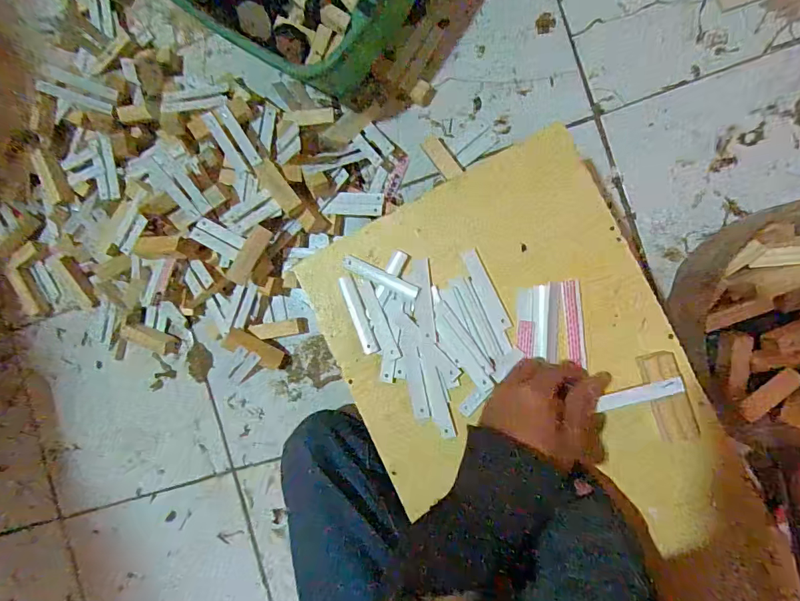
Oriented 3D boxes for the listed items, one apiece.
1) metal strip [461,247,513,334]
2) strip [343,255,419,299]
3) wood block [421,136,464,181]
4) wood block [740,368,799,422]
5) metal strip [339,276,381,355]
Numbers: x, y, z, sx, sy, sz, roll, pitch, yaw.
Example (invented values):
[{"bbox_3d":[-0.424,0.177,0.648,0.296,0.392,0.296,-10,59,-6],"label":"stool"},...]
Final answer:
[{"bbox_3d":[0.084,-0.010,0.410,0.018,0.004,0.084,-24,87,9],"label":"metal strip"},{"bbox_3d":[-0.020,-0.024,0.426,0.083,0.006,0.014,25,95,8],"label":"strip"},{"bbox_3d":[0.055,-0.188,0.552,0.024,0.006,0.064,-36,85,9],"label":"wood block"},{"bbox_3d":[0.394,0.101,0.447,0.075,0.011,0.019,-36,85,-4],"label":"wood block"},{"bbox_3d":[-0.042,0.014,0.424,0.016,0.006,0.081,-22,87,10],"label":"metal strip"}]

